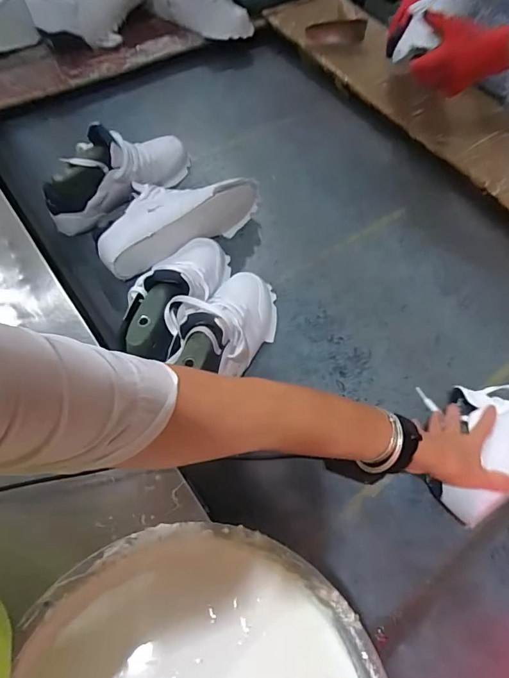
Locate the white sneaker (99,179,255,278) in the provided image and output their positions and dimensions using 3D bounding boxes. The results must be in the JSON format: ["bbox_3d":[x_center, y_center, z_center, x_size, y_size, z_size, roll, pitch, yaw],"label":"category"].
[{"bbox_3d":[-0.133,-0.209,0.689,0.283,0.094,0.128,-33,69,-20],"label":"white sneaker"}]

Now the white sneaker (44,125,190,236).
[{"bbox_3d":[-0.215,-0.283,0.700,0.098,0.116,0.281,41,66,17],"label":"white sneaker"}]

